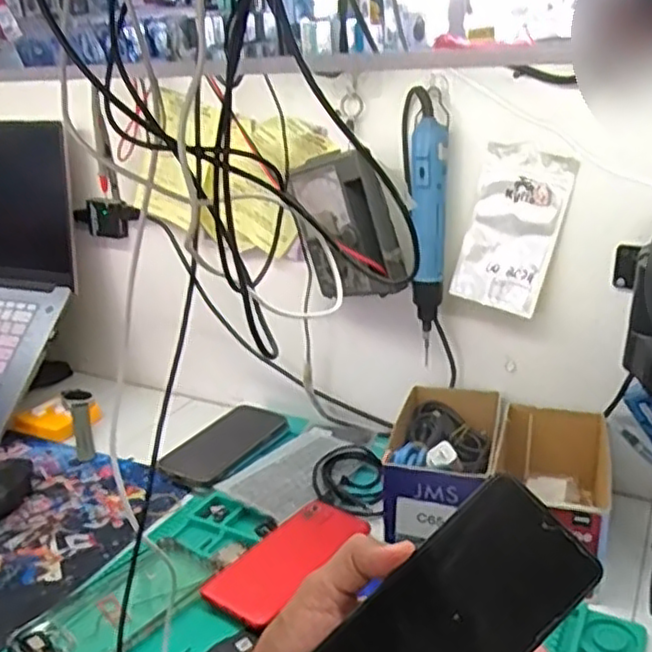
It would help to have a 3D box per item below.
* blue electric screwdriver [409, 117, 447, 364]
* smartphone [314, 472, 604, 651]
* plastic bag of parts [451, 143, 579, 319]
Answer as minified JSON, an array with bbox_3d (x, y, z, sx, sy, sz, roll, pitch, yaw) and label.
[{"bbox_3d":[0.108,-0.091,0.716,0.036,0.228,0.031,0,20,6],"label":"blue electric screwdriver"},{"bbox_3d":[0.061,0.153,0.353,0.157,0.005,0.071,-41,73,-10],"label":"smartphone"},{"bbox_3d":[0.189,-0.096,0.704,0.086,0.160,0.006,22,20,27],"label":"plastic bag of parts"}]

